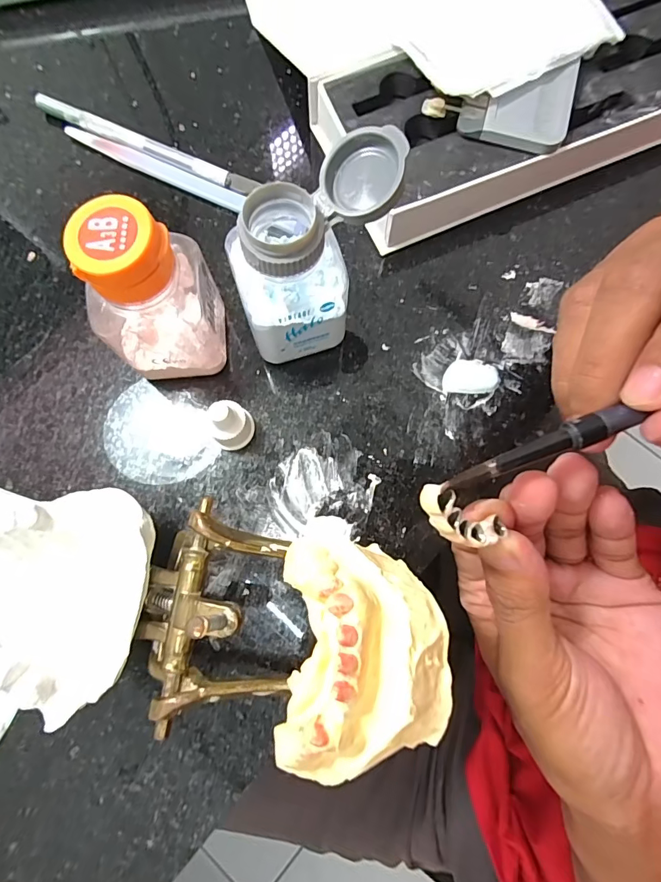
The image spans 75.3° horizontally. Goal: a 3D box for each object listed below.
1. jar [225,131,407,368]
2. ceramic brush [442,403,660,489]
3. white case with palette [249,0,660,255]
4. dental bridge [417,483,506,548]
[{"bbox_3d":[-0.005,-0.068,0.171,0.067,0.076,0.034,-34,79,-8],"label":"jar"},{"bbox_3d":[0.106,-0.015,0.126,0.156,0.005,0.007,-20,78,-5],"label":"ceramic brush"},{"bbox_3d":[0.089,-0.210,0.225,0.217,0.040,0.174,-24,78,-6],"label":"white case with palette"},{"bbox_3d":[0.040,0.025,0.128,0.034,0.007,0.012,27,75,-27],"label":"dental bridge"}]

